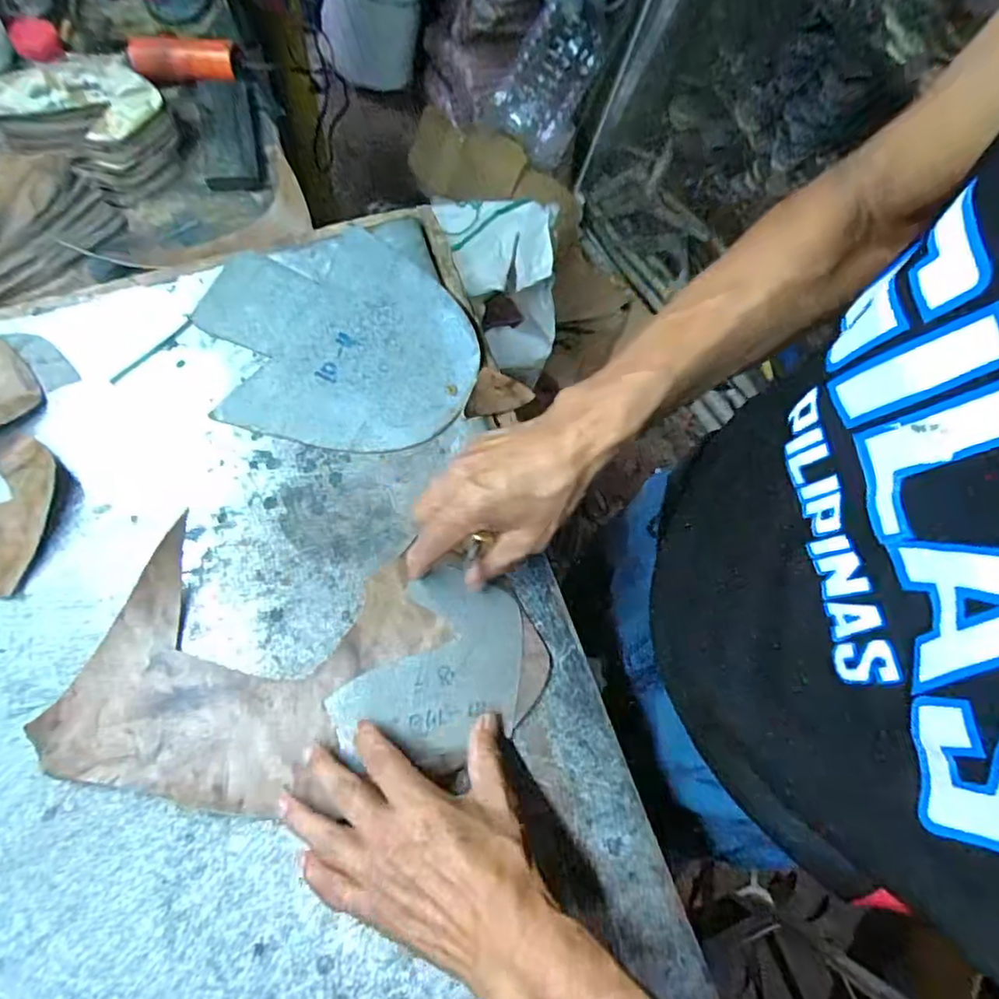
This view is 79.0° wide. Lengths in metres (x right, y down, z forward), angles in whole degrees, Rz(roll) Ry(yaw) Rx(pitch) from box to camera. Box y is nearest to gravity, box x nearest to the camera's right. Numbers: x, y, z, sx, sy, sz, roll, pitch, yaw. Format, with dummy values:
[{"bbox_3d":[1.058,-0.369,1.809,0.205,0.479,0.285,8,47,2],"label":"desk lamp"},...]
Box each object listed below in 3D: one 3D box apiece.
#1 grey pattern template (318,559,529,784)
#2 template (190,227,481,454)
[{"bbox_3d":[-0.038,0.119,0.415,0.103,0.007,0.135,33,71,8],"label":"grey pattern template"},{"bbox_3d":[-0.133,-0.135,0.509,0.207,0.007,0.208,0,73,-1],"label":"template"}]

